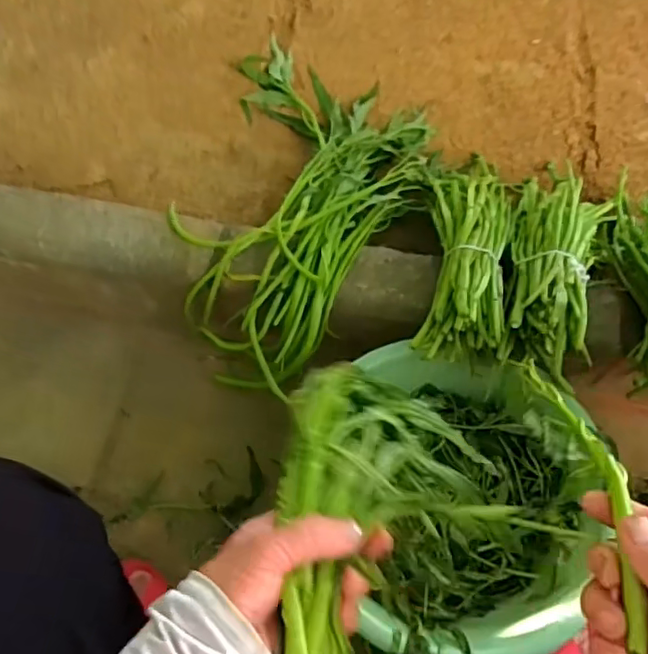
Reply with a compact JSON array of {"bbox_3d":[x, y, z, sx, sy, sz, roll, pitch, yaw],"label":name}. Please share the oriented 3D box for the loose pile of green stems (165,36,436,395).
[{"bbox_3d":[-0.015,-0.211,0.825,0.312,0.101,0.574,8,64,3],"label":"loose pile of green stems"}]

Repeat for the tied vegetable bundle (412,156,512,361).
[{"bbox_3d":[0.175,-0.101,0.714,0.099,0.068,0.297,10,63,4],"label":"tied vegetable bundle"}]

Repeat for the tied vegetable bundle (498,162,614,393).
[{"bbox_3d":[0.277,-0.076,0.694,0.109,0.079,0.260,15,63,7],"label":"tied vegetable bundle"}]

